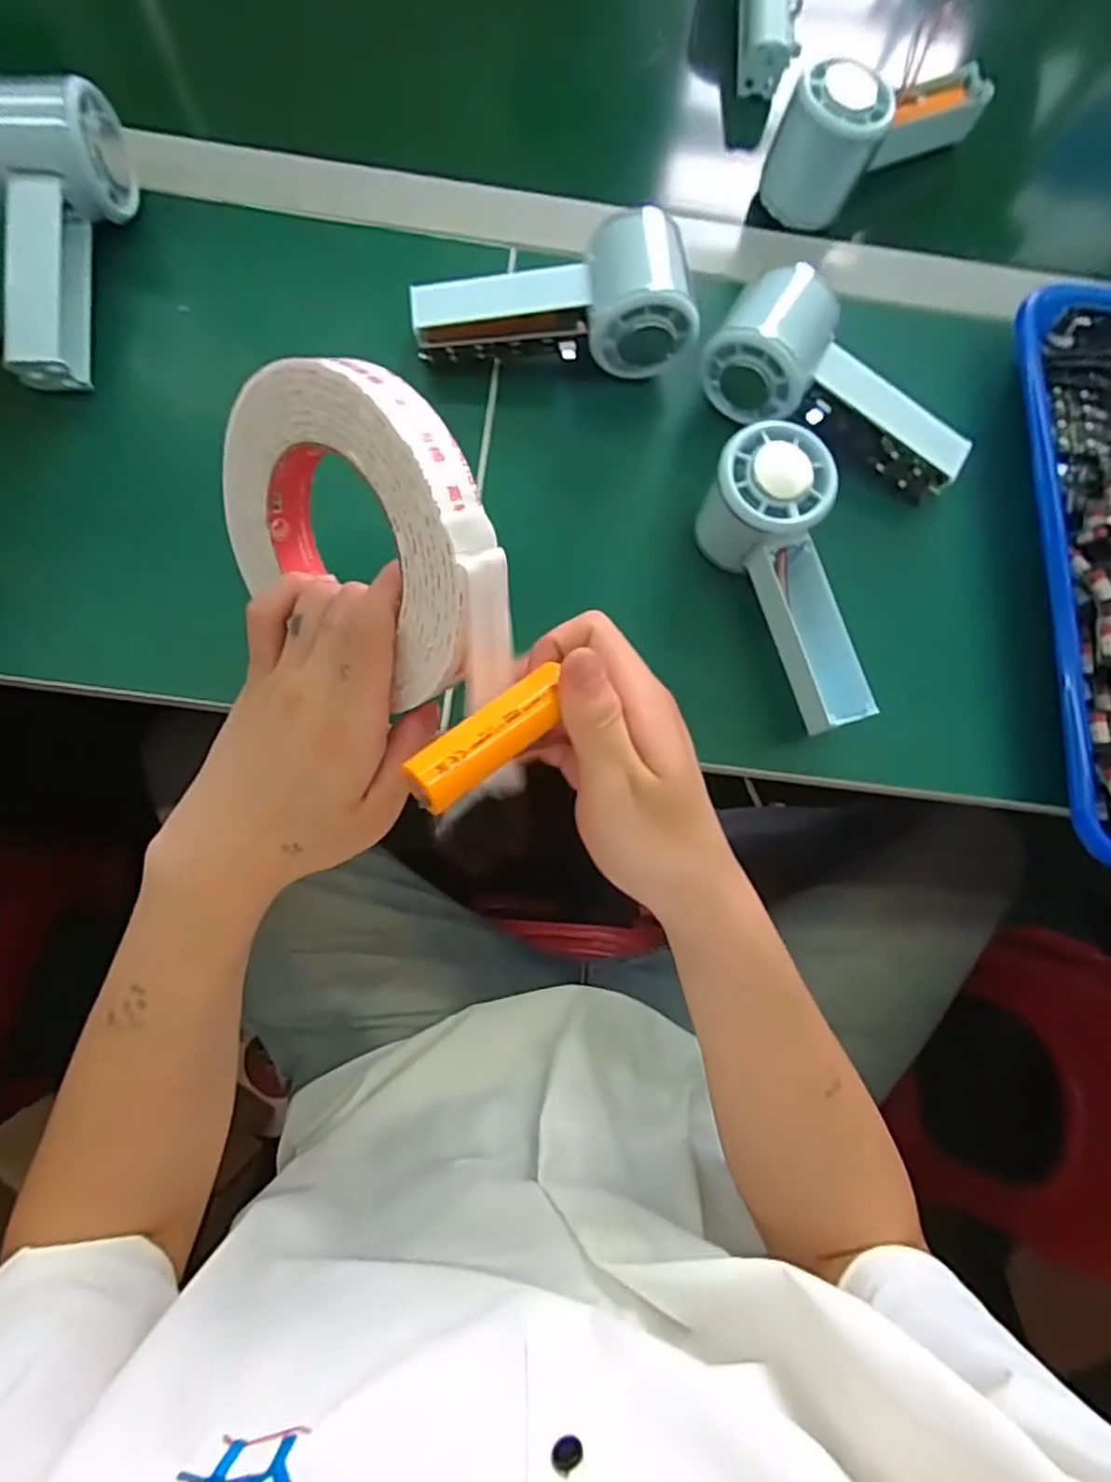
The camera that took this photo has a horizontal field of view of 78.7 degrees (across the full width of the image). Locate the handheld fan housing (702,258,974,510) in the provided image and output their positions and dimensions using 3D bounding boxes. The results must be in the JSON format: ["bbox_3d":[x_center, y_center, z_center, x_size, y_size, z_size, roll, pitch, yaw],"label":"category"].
[{"bbox_3d":[0.160,-0.198,0.380,0.152,0.046,0.073,28,77,-9],"label":"handheld fan housing"}]

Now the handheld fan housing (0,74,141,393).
[{"bbox_3d":[-0.271,-0.267,0.361,0.057,0.057,0.154,6,91,0],"label":"handheld fan housing"}]

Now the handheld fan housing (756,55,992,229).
[{"bbox_3d":[0.195,-0.372,0.403,0.133,0.065,0.049,-34,83,-9],"label":"handheld fan housing"}]

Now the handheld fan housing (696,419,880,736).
[{"bbox_3d":[0.117,-0.081,0.354,0.057,0.063,0.147,-18,94,-6],"label":"handheld fan housing"}]

